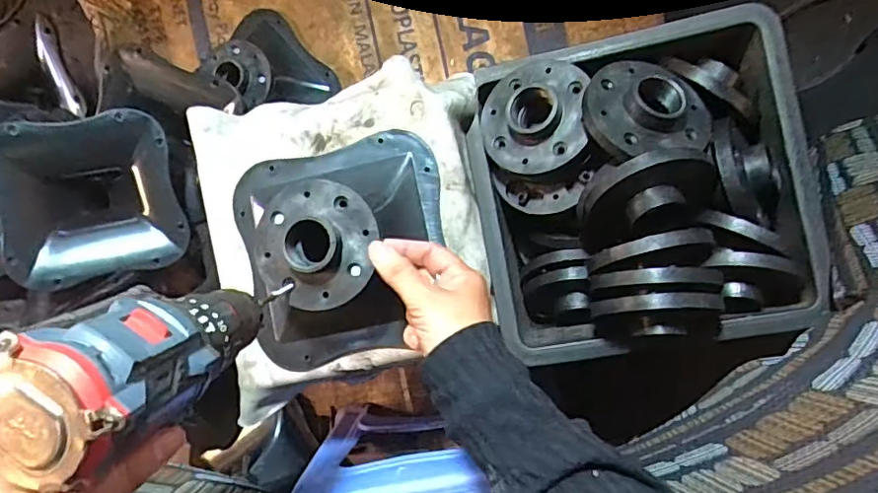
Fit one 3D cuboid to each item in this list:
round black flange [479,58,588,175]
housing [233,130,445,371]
[{"bbox_3d":[0.075,-0.106,0.457,0.086,0.027,0.094,1,79,25],"label":"round black flange"},{"bbox_3d":[-0.084,0.001,0.453,0.180,0.092,0.179,0,89,9],"label":"housing"}]

